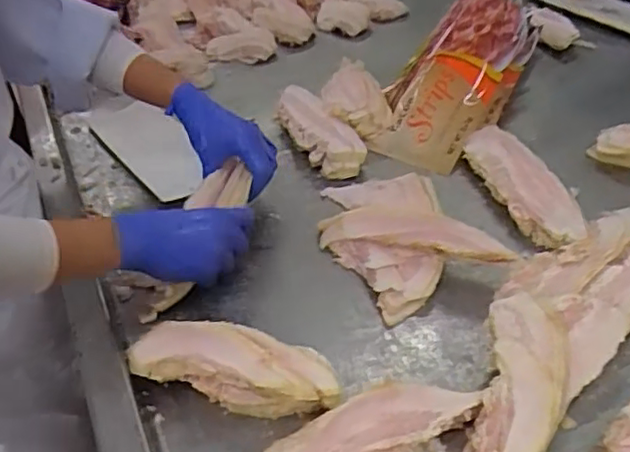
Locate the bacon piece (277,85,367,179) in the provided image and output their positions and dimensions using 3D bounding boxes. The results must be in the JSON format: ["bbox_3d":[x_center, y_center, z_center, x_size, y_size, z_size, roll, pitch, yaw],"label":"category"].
[{"bbox_3d":[0.001,-0.126,0.850,0.070,0.044,0.197,-19,39,-18],"label":"bacon piece"}]

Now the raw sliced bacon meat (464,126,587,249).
[{"bbox_3d":[0.233,-0.052,0.742,0.066,0.032,0.238,-9,37,-6],"label":"raw sliced bacon meat"}]

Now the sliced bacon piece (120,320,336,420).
[{"bbox_3d":[-0.067,0.123,0.543,0.173,0.052,0.055,7,39,15],"label":"sliced bacon piece"}]

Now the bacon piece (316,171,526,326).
[{"bbox_3d":[0.085,0.000,0.687,0.139,0.041,0.215,-17,39,-16],"label":"bacon piece"}]

